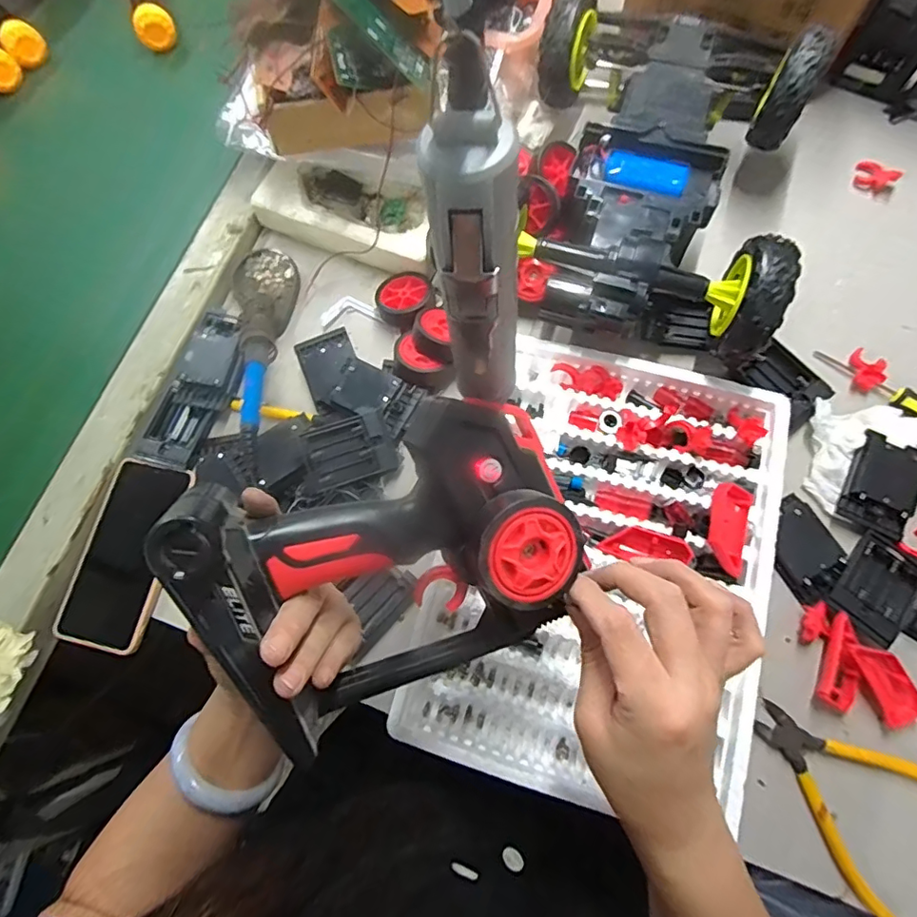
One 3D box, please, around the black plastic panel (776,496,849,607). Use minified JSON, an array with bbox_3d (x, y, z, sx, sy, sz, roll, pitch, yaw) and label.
[{"bbox_3d":[0.284,0.074,0.440,0.053,0.010,0.075,-29,74,-7],"label":"black plastic panel"}]

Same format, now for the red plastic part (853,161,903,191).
[{"bbox_3d":[0.424,-0.288,0.543,0.027,0.015,0.038,-39,75,-10],"label":"red plastic part"}]

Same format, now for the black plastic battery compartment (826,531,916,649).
[{"bbox_3d":[0.335,0.102,0.422,0.058,0.015,0.079,39,78,13],"label":"black plastic battery compartment"}]

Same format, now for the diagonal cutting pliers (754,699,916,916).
[{"bbox_3d":[0.287,0.239,0.391,0.104,0.015,0.136,-41,75,-10],"label":"diagonal cutting pliers"}]

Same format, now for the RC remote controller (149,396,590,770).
[{"bbox_3d":[-0.027,0.050,0.262,0.179,0.099,0.116,-24,73,-5],"label":"RC remote controller"}]

